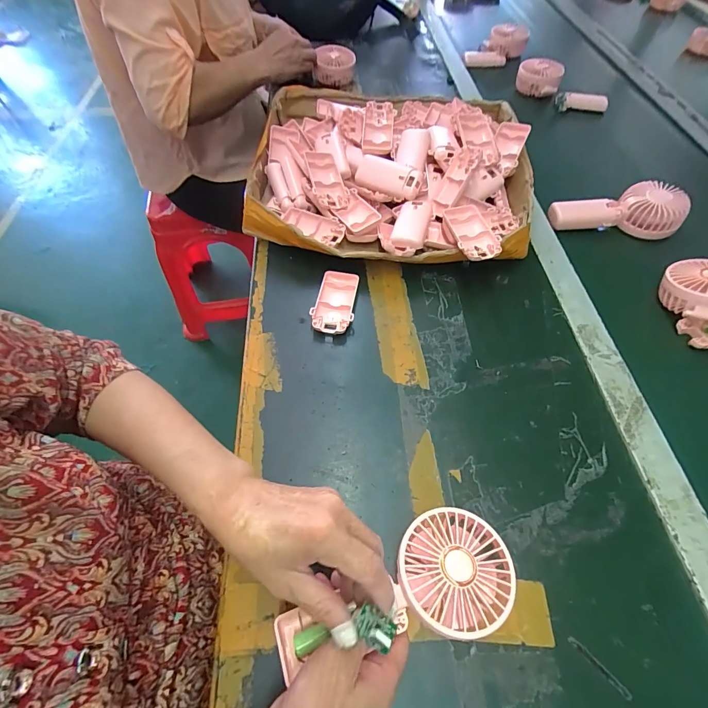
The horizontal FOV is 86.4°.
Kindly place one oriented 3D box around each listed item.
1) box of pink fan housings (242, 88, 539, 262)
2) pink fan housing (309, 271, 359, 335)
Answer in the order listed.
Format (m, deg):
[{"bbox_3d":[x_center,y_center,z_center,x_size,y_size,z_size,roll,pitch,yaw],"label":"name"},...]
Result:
[{"bbox_3d":[0.053,-0.287,0.574,0.398,0.081,0.400,6,58,4],"label":"box of pink fan housings"},{"bbox_3d":[-0.023,-0.064,0.472,0.049,0.020,0.092,5,58,3],"label":"pink fan housing"}]

